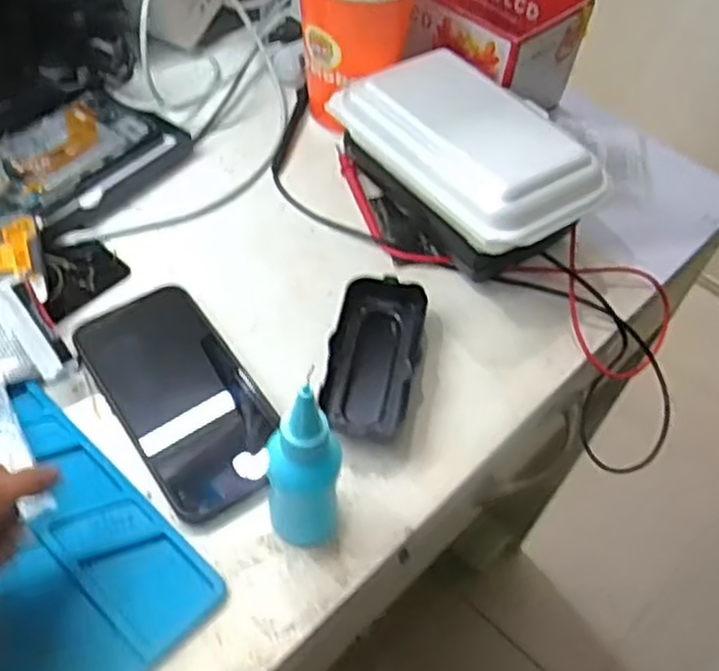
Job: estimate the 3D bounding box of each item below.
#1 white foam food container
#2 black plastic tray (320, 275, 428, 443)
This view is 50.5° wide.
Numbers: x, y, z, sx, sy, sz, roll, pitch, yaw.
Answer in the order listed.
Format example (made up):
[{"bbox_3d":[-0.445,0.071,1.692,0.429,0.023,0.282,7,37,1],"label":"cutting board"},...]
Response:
[{"bbox_3d":[0.067,-0.125,0.490,0.105,0.035,0.174,-27,60,-22],"label":"white foam food container"},{"bbox_3d":[0.008,0.015,0.458,0.051,0.025,0.106,11,54,3],"label":"black plastic tray"}]

